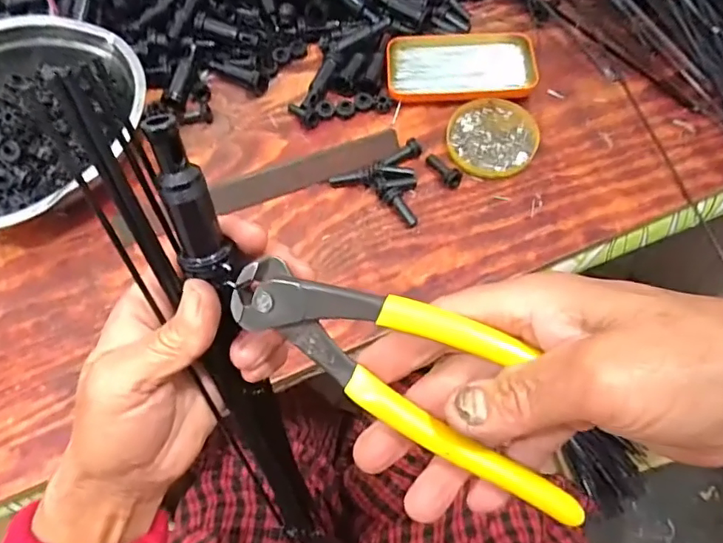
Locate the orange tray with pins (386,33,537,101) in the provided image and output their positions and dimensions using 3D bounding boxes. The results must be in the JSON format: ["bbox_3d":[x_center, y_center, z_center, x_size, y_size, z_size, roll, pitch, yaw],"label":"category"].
[{"bbox_3d":[0.099,-0.208,0.535,0.144,0.014,0.086,-1,65,3],"label":"orange tray with pins"}]

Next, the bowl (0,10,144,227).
[{"bbox_3d":[-0.305,-0.143,0.488,0.213,0.078,0.169,-30,70,-10],"label":"bowl"}]

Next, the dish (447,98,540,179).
[{"bbox_3d":[0.123,-0.127,0.502,0.081,0.007,0.087,-1,65,3],"label":"dish"}]

